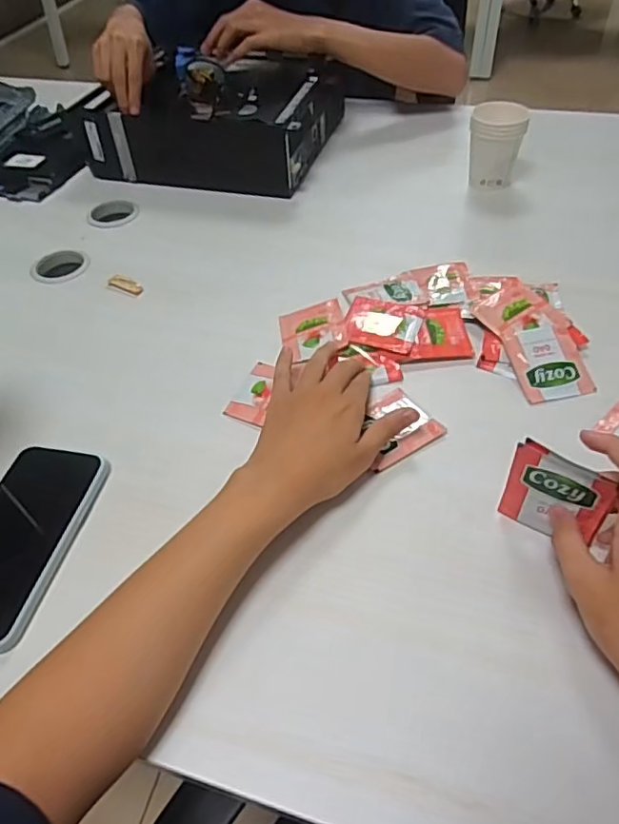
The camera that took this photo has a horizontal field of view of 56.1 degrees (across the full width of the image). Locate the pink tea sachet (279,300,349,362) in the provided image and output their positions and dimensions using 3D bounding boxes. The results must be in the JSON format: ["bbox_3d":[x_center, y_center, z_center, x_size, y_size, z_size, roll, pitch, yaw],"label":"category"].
[{"bbox_3d":[0.004,-0.083,0.582,0.063,0.006,0.072,-16,47,5],"label":"pink tea sachet"}]

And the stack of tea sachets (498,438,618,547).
[{"bbox_3d":[0.171,0.059,0.405,0.067,0.068,0.017,26,55,24],"label":"stack of tea sachets"}]

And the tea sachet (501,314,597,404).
[{"bbox_3d":[0.218,-0.051,0.533,0.063,0.008,0.088,-11,65,-3],"label":"tea sachet"}]

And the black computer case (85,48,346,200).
[{"bbox_3d":[-0.123,-0.430,0.839,0.295,0.091,0.276,13,51,15],"label":"black computer case"}]

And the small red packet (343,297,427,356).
[{"bbox_3d":[0.073,-0.087,0.573,0.073,0.012,0.065,10,50,13],"label":"small red packet"}]

